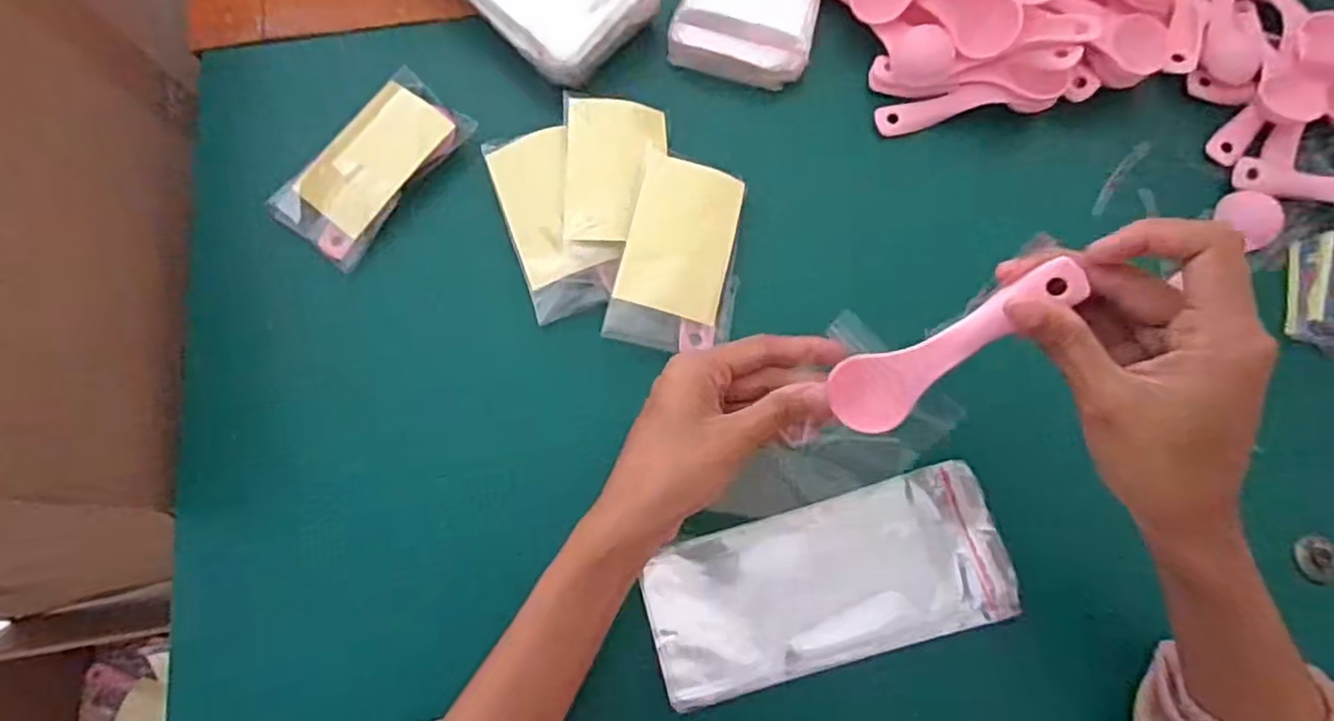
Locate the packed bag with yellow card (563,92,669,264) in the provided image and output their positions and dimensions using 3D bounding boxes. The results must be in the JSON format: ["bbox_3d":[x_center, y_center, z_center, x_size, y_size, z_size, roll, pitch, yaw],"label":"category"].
[{"bbox_3d":[-0.030,-0.112,0.411,0.060,0.010,0.108,-2,74,1],"label":"packed bag with yellow card"}]

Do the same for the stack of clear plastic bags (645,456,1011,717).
[{"bbox_3d":[0.082,0.114,0.352,0.180,0.009,0.078,-15,76,-5],"label":"stack of clear plastic bags"}]

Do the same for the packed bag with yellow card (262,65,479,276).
[{"bbox_3d":[-0.181,-0.121,0.421,0.064,0.015,0.120,35,78,8],"label":"packed bag with yellow card"}]

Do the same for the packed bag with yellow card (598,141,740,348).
[{"bbox_3d":[0.011,-0.063,0.401,0.070,0.009,0.117,15,81,-9],"label":"packed bag with yellow card"}]

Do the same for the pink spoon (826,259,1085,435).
[{"bbox_3d":[0.119,-0.005,0.290,0.109,0.006,0.033,-36,76,24],"label":"pink spoon"}]

